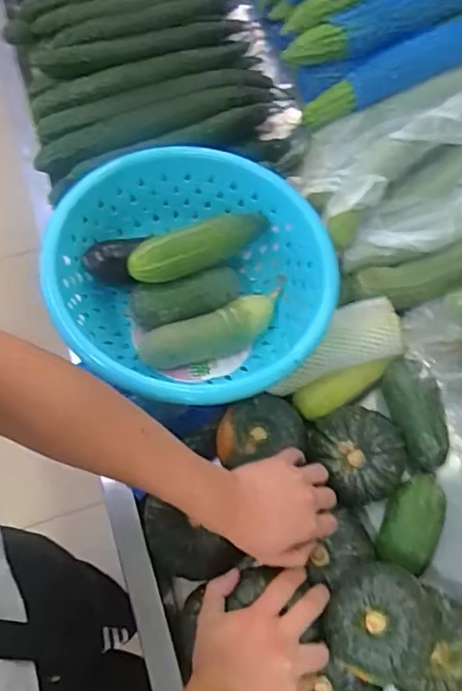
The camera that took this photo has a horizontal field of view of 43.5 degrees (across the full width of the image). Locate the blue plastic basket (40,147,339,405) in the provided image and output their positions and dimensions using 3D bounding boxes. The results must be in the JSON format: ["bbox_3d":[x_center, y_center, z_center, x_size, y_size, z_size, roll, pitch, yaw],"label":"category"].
[{"bbox_3d":[-0.037,-0.070,0.668,0.274,0.113,0.298,-1,68,2],"label":"blue plastic basket"}]

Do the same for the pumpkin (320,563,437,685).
[{"bbox_3d":[0.142,0.271,0.571,0.094,0.079,0.103,-1,68,2],"label":"pumpkin"}]

